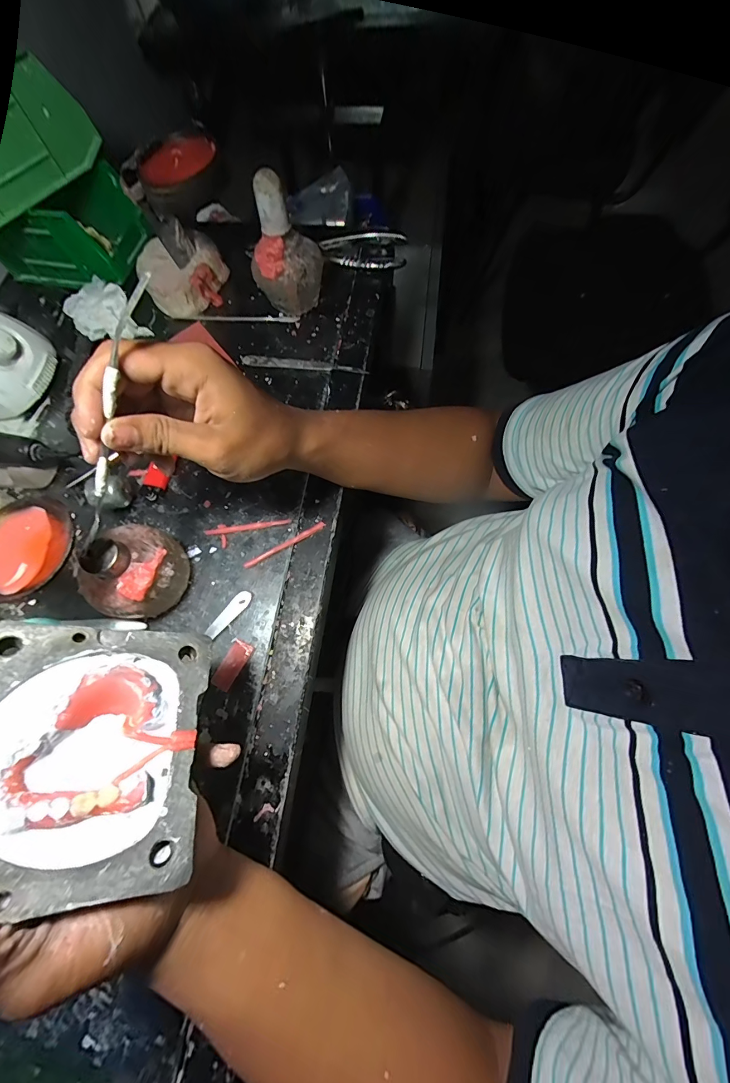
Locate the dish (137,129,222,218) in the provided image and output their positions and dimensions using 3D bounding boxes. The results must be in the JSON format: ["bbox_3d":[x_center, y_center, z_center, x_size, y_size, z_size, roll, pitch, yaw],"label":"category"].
[{"bbox_3d":[-0.161,-0.324,0.338,0.066,0.021,0.072,-11,70,-1],"label":"dish"}]

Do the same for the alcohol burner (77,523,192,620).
[{"bbox_3d":[-0.184,0.024,0.310,0.060,0.072,0.072,23,73,11],"label":"alcohol burner"}]

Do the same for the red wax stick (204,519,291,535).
[{"bbox_3d":[-0.109,-0.013,0.355,0.079,0.004,0.006,-7,70,0],"label":"red wax stick"}]

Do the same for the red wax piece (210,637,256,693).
[{"bbox_3d":[-0.109,0.101,0.314,0.019,0.004,0.039,24,73,11],"label":"red wax piece"}]

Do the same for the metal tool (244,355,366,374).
[{"bbox_3d":[-0.068,-0.194,0.420,0.139,0.008,0.014,8,71,6],"label":"metal tool"}]

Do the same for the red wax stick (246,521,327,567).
[{"bbox_3d":[-0.072,0.003,0.348,0.079,0.005,0.006,-30,71,-8],"label":"red wax stick"}]

